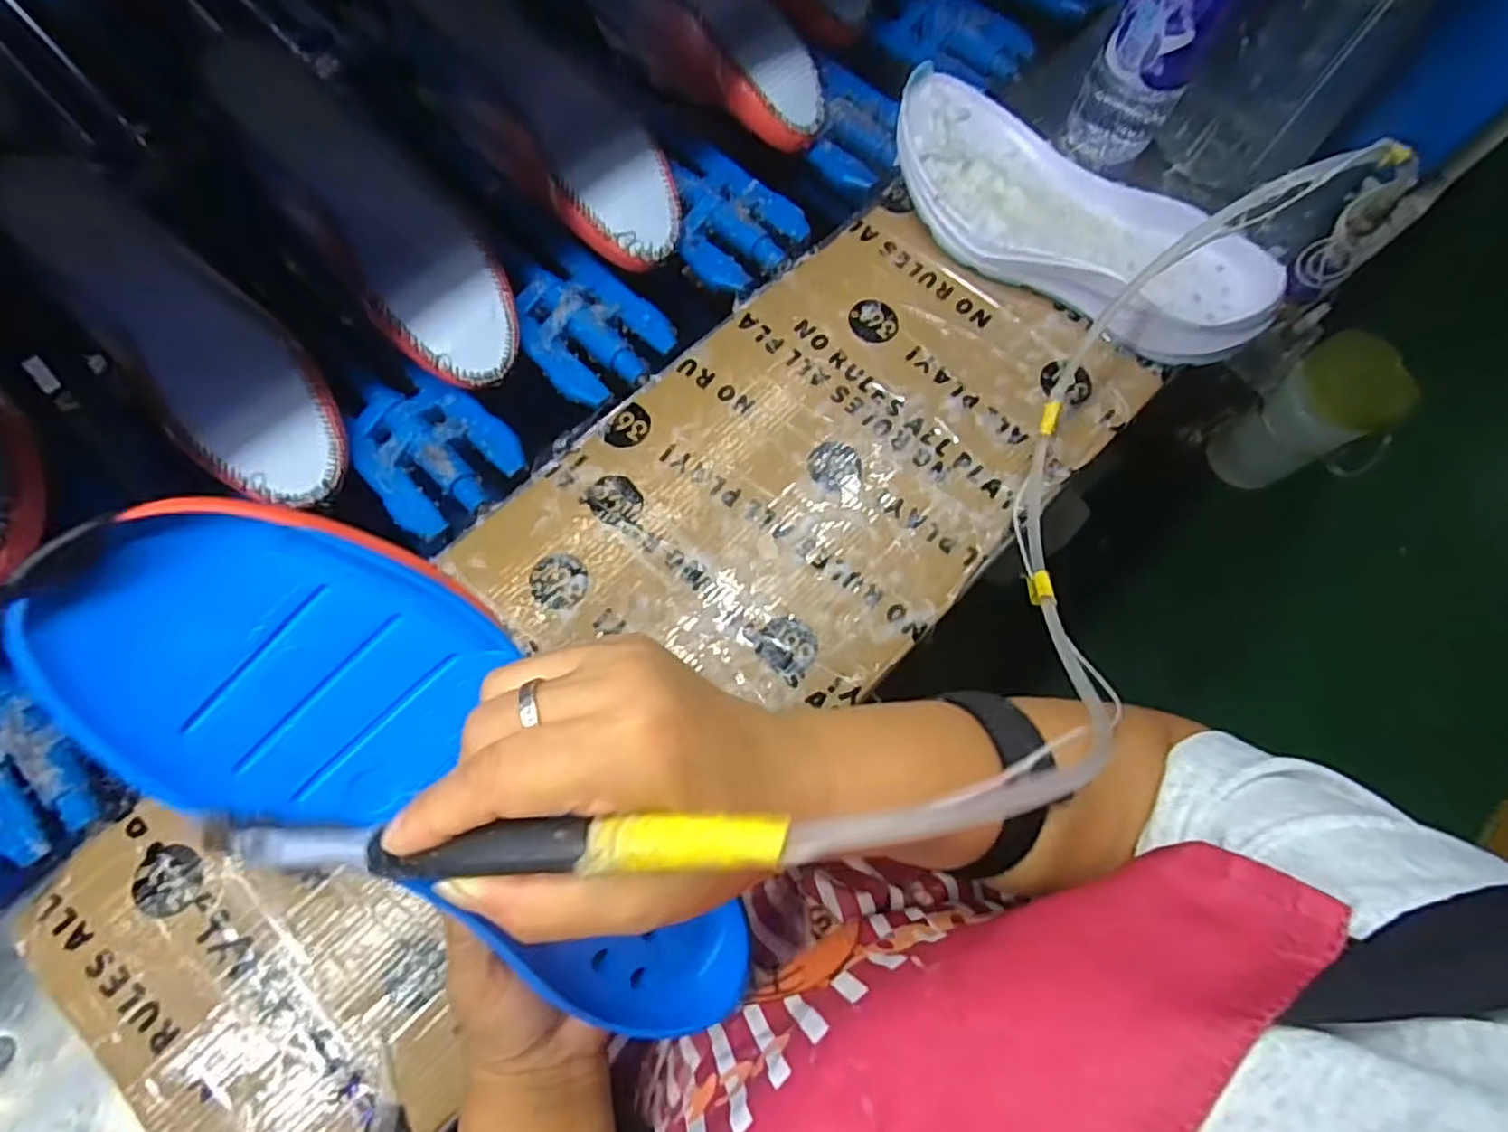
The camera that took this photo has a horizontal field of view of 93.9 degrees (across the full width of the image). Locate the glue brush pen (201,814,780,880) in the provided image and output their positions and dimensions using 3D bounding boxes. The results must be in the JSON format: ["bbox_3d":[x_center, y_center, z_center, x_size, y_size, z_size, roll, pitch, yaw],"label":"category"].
[{"bbox_3d":[-0.076,0.075,0.187,0.173,0.019,0.014,-8,72,18],"label":"glue brush pen"}]

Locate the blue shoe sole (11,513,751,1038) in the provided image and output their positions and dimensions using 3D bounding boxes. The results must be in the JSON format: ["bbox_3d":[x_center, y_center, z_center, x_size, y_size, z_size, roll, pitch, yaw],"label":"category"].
[{"bbox_3d":[-0.101,0.084,0.248,0.092,0.033,0.261,-46,110,-13],"label":"blue shoe sole"}]

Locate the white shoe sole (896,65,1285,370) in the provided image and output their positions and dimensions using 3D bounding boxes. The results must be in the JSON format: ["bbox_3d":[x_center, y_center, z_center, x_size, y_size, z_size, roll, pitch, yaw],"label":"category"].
[{"bbox_3d":[0.209,-0.227,0.468,0.264,0.048,0.113,30,74,8],"label":"white shoe sole"}]

